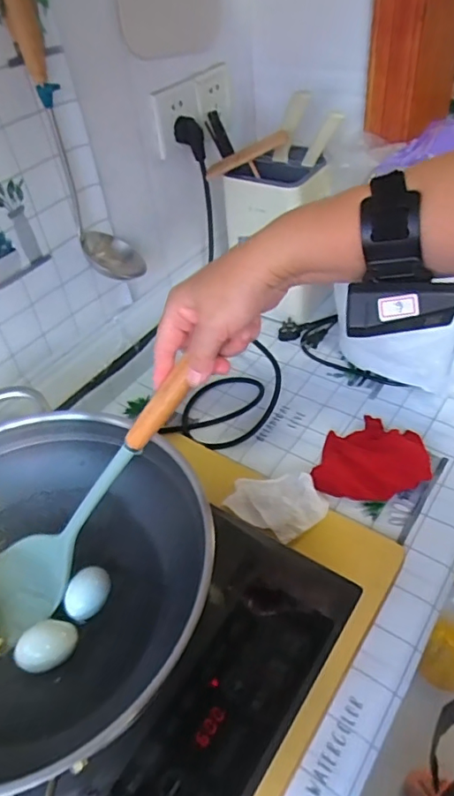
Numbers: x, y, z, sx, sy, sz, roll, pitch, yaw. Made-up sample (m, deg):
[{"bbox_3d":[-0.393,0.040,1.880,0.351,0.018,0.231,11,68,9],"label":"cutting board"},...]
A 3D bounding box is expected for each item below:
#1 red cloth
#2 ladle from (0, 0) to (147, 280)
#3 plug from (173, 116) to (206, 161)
[{"bbox_3d":[0.194,0.075,0.698,0.138,0.030,0.132,8,47,16],"label":"red cloth"},{"bbox_3d":[-0.166,-0.294,0.588,0.071,0.346,0.079,-17,46,-9],"label":"ladle"},{"bbox_3d":[-0.054,-0.371,0.755,0.040,0.055,0.016,-10,45,-2],"label":"plug"}]

